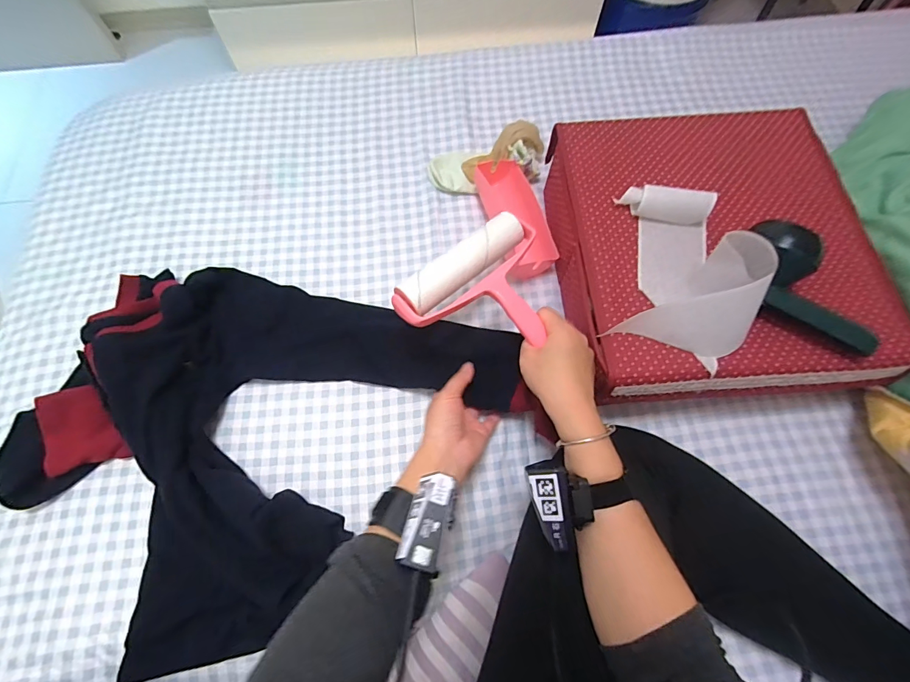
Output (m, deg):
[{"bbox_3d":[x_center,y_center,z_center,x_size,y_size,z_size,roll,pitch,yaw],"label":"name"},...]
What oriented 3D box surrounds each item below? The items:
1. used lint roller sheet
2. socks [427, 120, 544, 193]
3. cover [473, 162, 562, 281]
[{"bbox_3d":[0.239,-0.082,0.417,0.128,0.086,0.179,15,71,5],"label":"used lint roller sheet"},{"bbox_3d":[0.048,-0.273,0.611,0.171,0.052,0.085,-16,71,-6],"label":"socks"},{"bbox_3d":[0.083,-0.172,0.577,0.066,0.045,0.168,-17,71,-6],"label":"cover"}]

